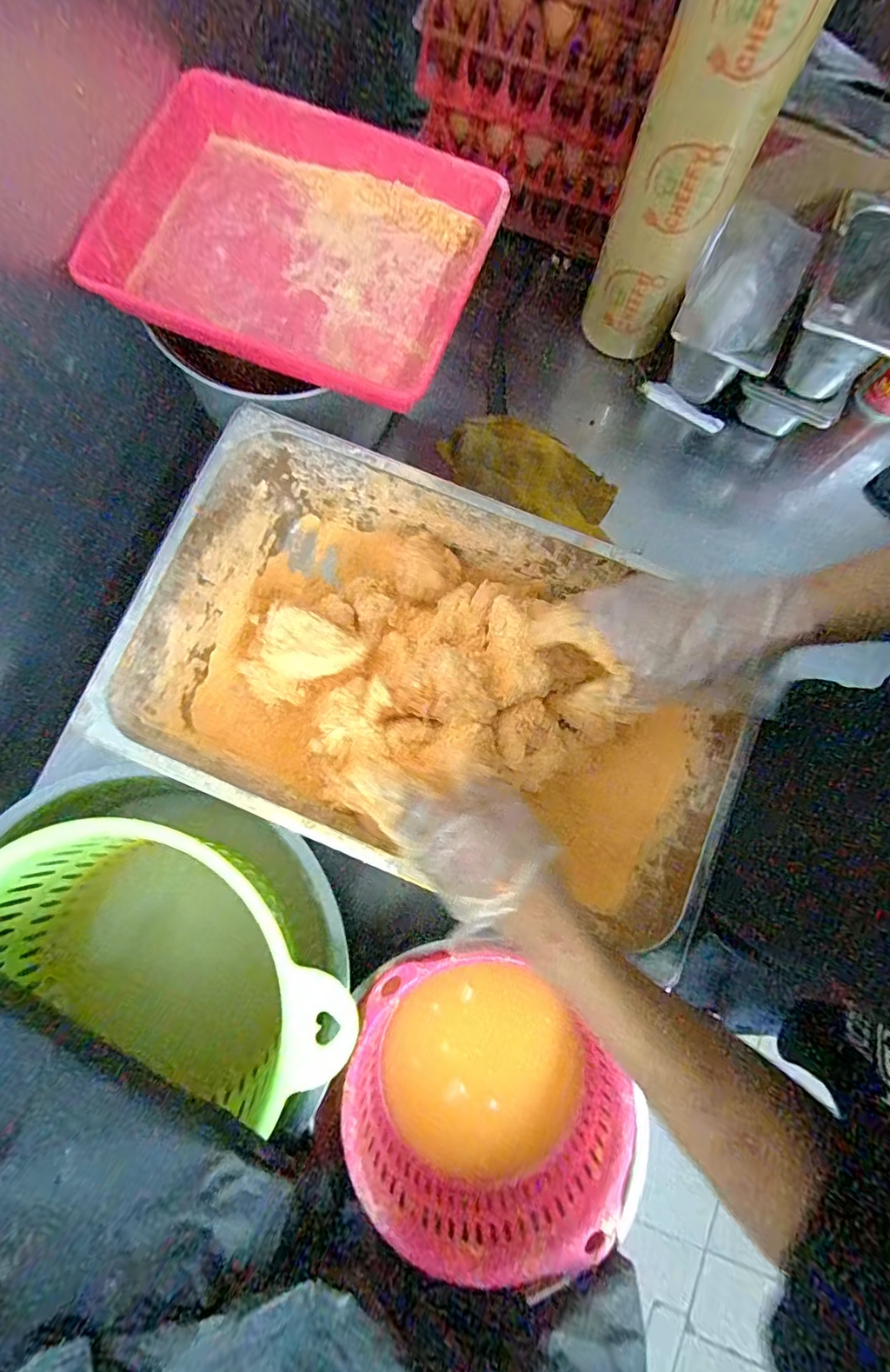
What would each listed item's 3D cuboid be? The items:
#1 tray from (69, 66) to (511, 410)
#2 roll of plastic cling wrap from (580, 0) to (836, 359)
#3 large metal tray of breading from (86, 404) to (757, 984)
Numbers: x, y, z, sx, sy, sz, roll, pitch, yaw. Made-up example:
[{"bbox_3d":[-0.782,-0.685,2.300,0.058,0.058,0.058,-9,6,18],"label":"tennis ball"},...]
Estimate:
[{"bbox_3d":[-0.134,-0.393,0.461,0.318,0.043,0.238,21,80,3],"label":"tray"},{"bbox_3d":[0.230,-0.486,0.488,0.103,0.288,0.117,22,80,3],"label":"roll of plastic cling wrap"},{"bbox_3d":[-0.008,-0.001,0.500,0.511,0.144,0.316,22,80,3],"label":"large metal tray of breading"}]

